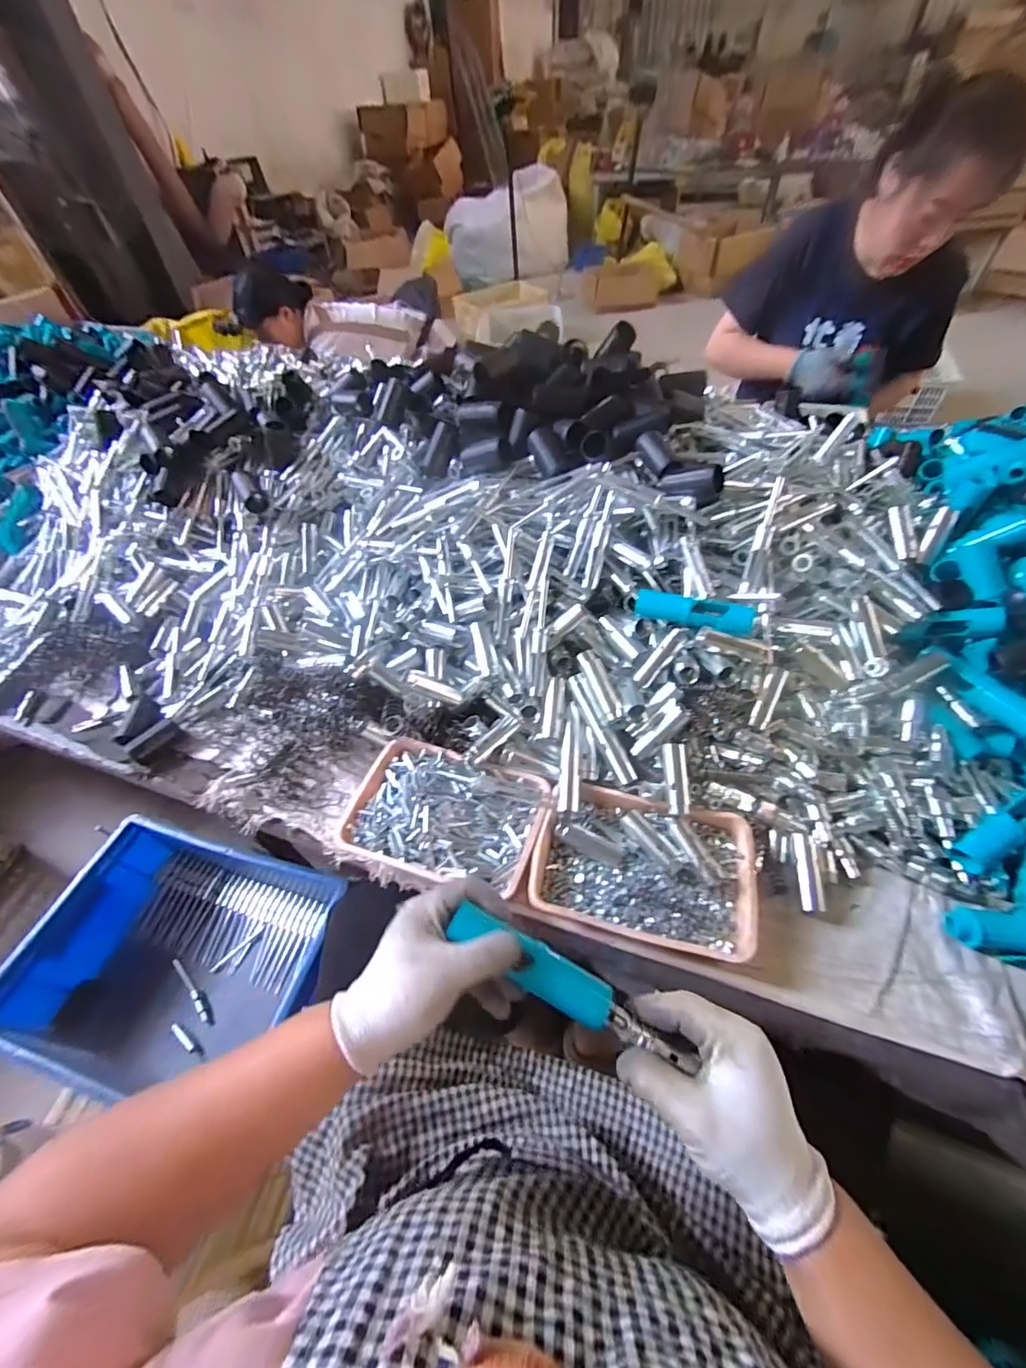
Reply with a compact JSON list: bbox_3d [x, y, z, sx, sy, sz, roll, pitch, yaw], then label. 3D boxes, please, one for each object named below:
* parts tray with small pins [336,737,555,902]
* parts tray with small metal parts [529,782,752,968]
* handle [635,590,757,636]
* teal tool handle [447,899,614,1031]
[{"bbox_3d":[-0.071,0.140,0.523,0.197,0.034,0.130,13,53,15],"label":"parts tray with small pins"},{"bbox_3d":[0.126,0.181,0.484,0.200,0.041,0.133,10,53,12],"label":"parts tray with small metal parts"},{"bbox_3d":[0.193,-0.077,0.518,0.121,0.027,0.024,14,53,15],"label":"handle"},{"bbox_3d":[0.013,0.196,0.341,0.119,0.014,0.029,29,58,12],"label":"teal tool handle"}]

